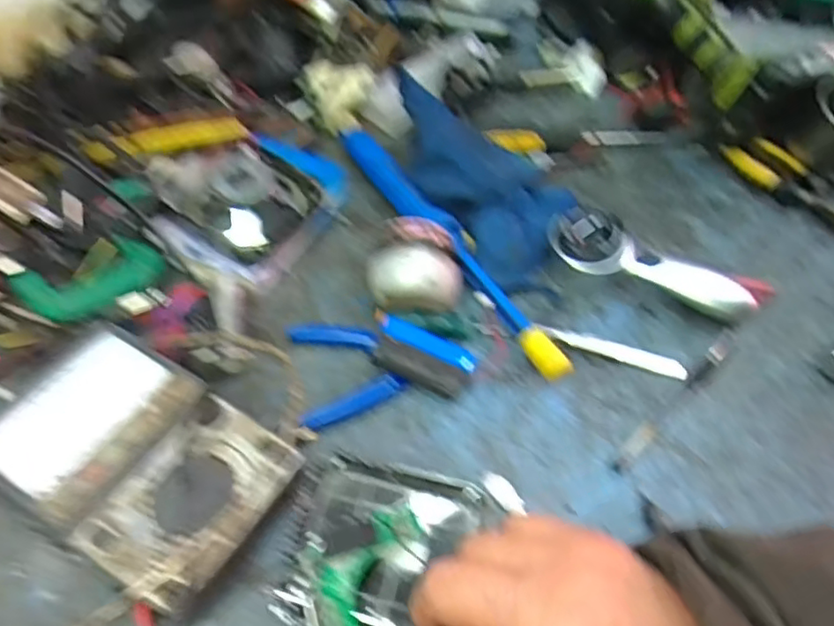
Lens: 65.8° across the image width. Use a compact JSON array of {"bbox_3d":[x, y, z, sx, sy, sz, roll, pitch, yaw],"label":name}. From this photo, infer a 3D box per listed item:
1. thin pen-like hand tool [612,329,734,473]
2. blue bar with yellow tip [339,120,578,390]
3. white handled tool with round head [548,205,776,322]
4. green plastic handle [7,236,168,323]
[{"bbox_3d":[0.182,0.057,0.446,0.150,0.012,0.012,-38,61,-26],"label":"thin pen-like hand tool"},{"bbox_3d":[0.018,-0.067,0.518,0.030,0.040,0.313,-27,57,-20],"label":"blue bar with yellow tip"},{"bbox_3d":[0.182,-0.033,0.493,0.166,0.031,0.046,21,54,-2],"label":"white handled tool with round head"},{"bbox_3d":[-0.236,-0.022,0.477,0.097,0.022,0.064,-29,58,-21],"label":"green plastic handle"}]

